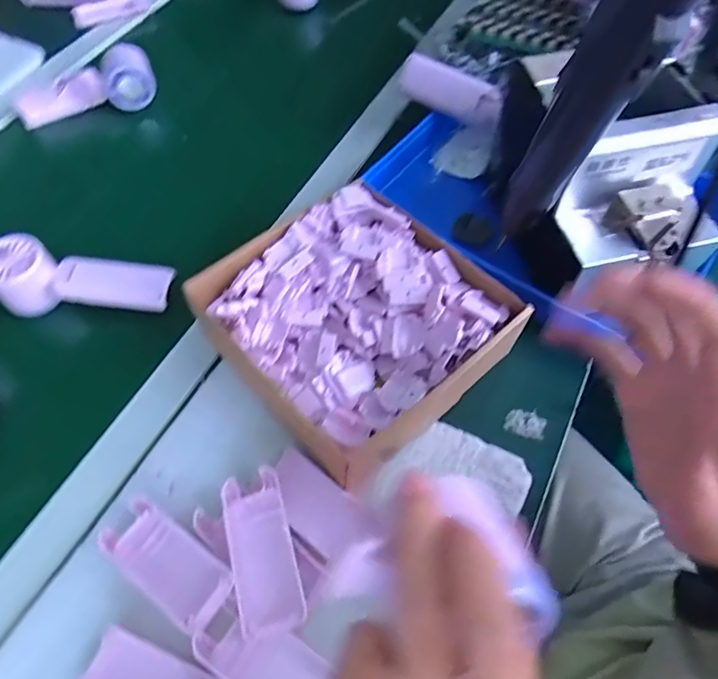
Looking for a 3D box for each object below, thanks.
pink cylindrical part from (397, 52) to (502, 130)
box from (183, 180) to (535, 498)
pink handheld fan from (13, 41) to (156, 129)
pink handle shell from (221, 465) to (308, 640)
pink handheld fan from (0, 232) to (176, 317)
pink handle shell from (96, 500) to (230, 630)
[{"bbox_3d":[0.100,-0.266,0.550,0.110,0.044,0.033,26,64,16],"label":"pink cylindrical part"},{"bbox_3d":[-0.002,-0.014,0.434,0.196,0.069,0.201,-40,67,-19],"label":"box"},{"bbox_3d":[-0.335,-0.305,0.642,0.162,0.040,0.077,-35,65,-17],"label":"pink handheld fan"},{"bbox_3d":[-0.066,0.143,0.354,0.041,0.009,0.103,-16,61,-7],"label":"pink handle shell"},{"bbox_3d":[-0.257,-0.057,0.476,0.160,0.042,0.056,3,60,3],"label":"pink handheld fan"},{"bbox_3d":[-0.134,0.152,0.357,0.102,0.016,0.044,30,65,17],"label":"pink handle shell"}]

